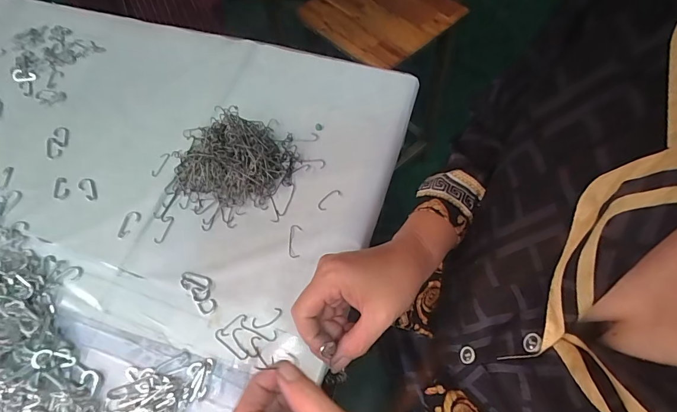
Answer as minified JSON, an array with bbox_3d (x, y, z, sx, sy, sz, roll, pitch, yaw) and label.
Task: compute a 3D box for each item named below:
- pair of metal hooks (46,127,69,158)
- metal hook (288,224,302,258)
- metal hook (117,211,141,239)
[{"bbox_3d":[-0.385,-0.087,0.515,0.026,0.006,0.050,-12,63,-4],"label":"pair of metal hooks"},{"bbox_3d":[-0.051,0.041,0.438,0.014,0.004,0.040,3,63,3],"label":"metal hook"},{"bbox_3d":[-0.254,0.022,0.454,0.019,0.005,0.036,17,65,10],"label":"metal hook"}]

